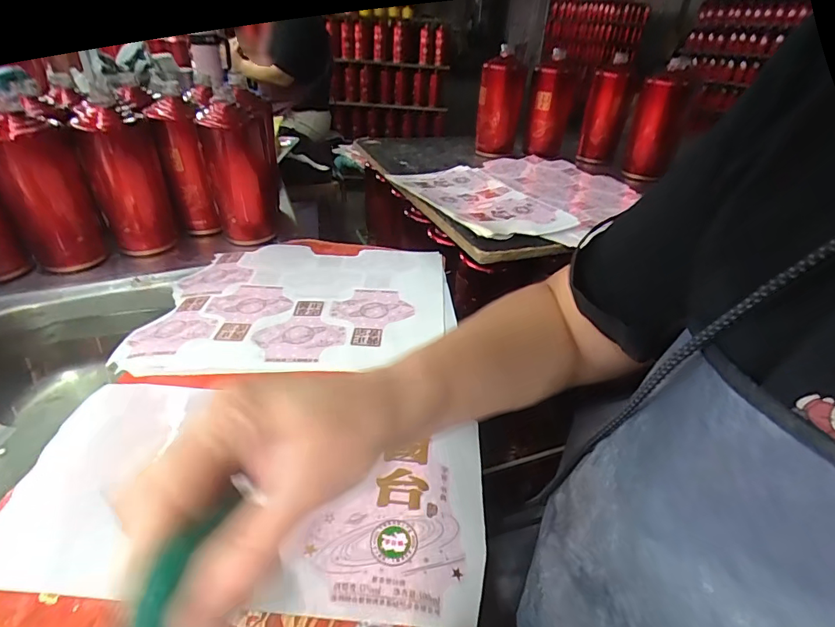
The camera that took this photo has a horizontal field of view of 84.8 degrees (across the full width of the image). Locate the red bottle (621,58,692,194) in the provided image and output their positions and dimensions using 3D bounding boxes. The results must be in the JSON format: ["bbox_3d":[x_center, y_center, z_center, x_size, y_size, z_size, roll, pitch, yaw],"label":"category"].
[{"bbox_3d":[0.410,-0.322,0.780,0.078,0.191,0.083,16,34,20],"label":"red bottle"}]

